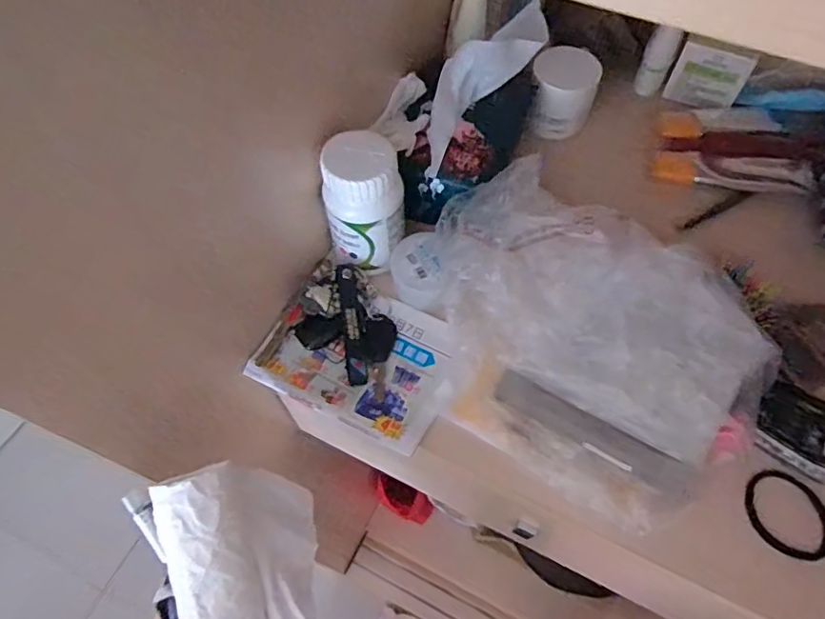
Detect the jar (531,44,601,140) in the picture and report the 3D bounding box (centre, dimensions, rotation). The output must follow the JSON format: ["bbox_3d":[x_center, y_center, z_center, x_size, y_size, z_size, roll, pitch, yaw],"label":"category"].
[{"bbox_3d":[0.135,-0.190,0.486,0.056,0.065,0.057,-2,62,3],"label":"jar"}]

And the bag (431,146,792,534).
[{"bbox_3d":[0.121,0.017,0.352,0.224,0.115,0.175,25,66,16],"label":"bag"}]

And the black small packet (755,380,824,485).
[{"bbox_3d":[0.266,0.081,0.375,0.055,0.011,0.052,32,69,19],"label":"black small packet"}]

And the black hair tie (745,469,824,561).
[{"bbox_3d":[0.245,0.134,0.357,0.046,0.008,0.057,-20,62,-7],"label":"black hair tie"}]

